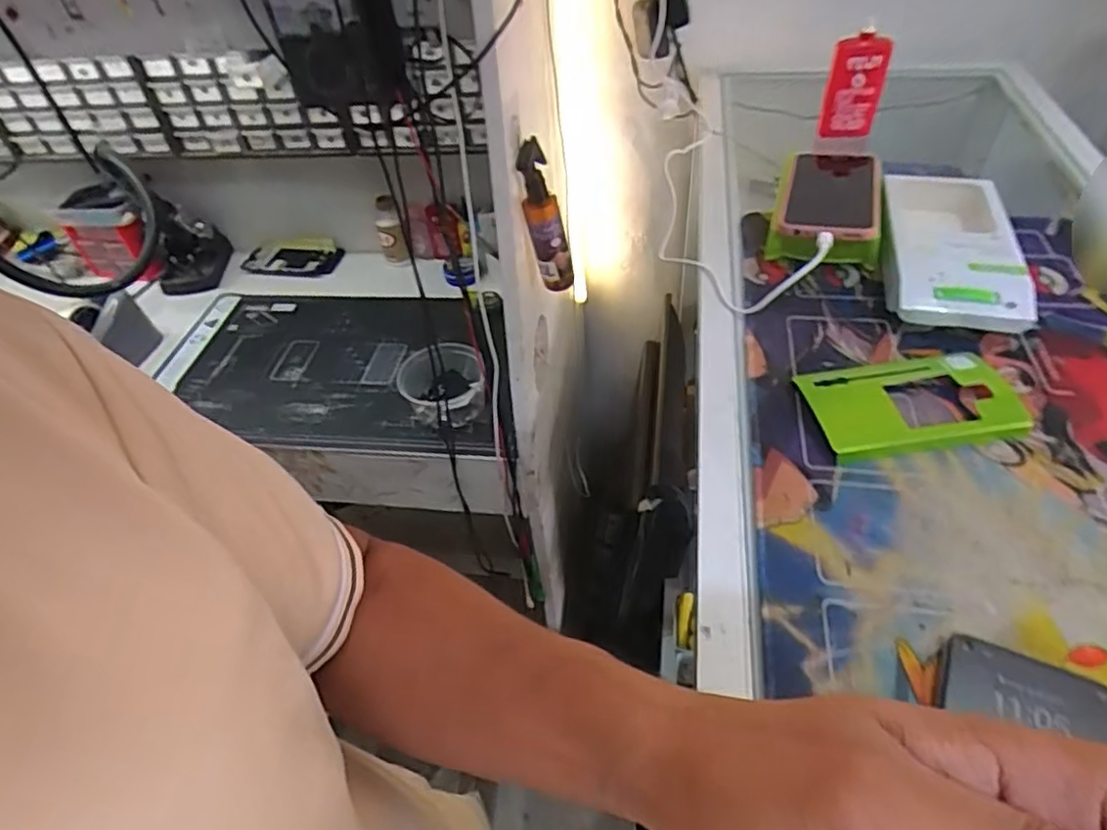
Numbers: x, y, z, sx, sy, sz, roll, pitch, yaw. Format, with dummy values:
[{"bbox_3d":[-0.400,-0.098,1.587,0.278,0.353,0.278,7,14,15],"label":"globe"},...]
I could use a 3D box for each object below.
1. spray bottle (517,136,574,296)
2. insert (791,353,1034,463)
[{"bbox_3d":[-0.007,-0.202,0.696,0.045,0.169,0.036,-5,46,3],"label":"spray bottle"},{"bbox_3d":[0.244,-0.007,0.450,0.132,0.012,0.078,-9,46,-1],"label":"insert"}]

